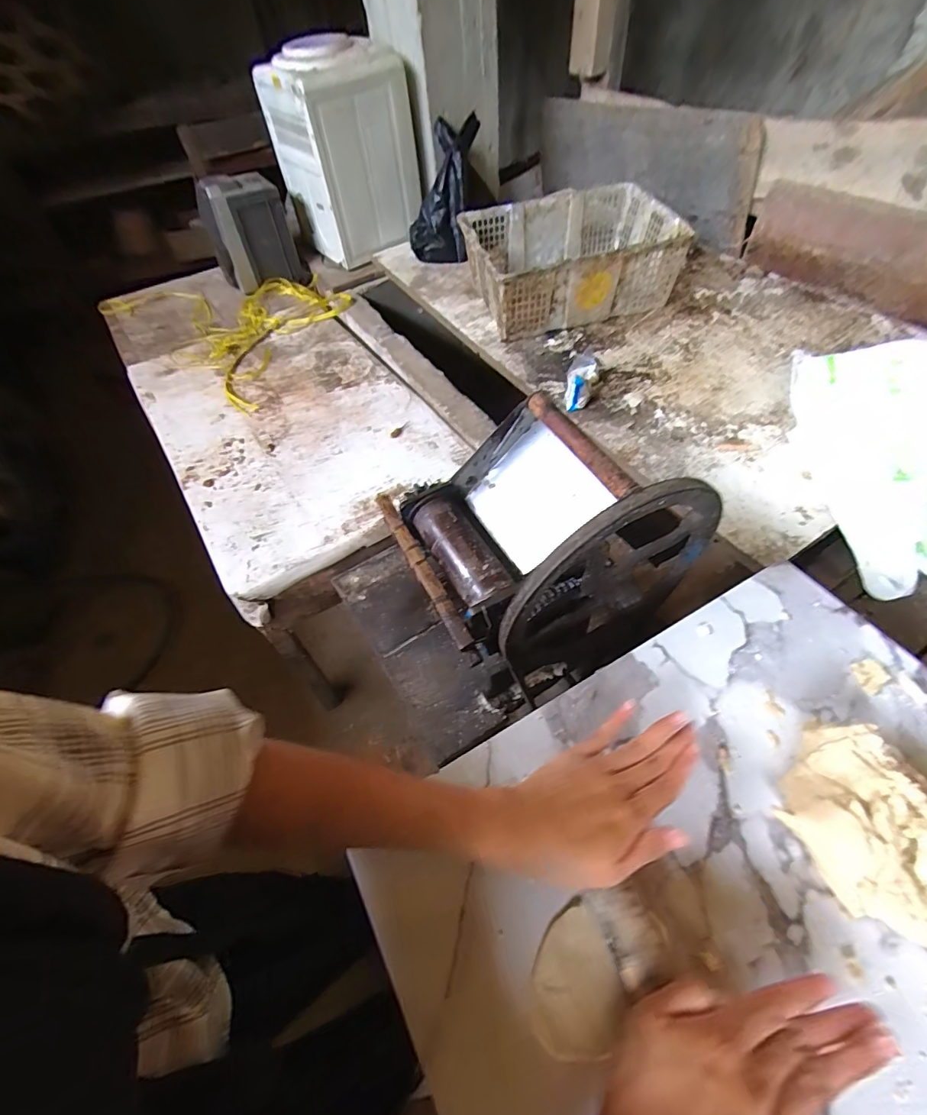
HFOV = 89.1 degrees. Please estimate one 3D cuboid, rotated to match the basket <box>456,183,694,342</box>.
[{"bbox_3d":[0.260,-0.742,1.184,0.468,0.171,0.339,-15,55,-5],"label":"basket"}]

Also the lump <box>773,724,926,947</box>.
[{"bbox_3d":[0.286,0.197,0.306,0.089,0.056,0.160,-28,57,-13],"label":"lump"}]

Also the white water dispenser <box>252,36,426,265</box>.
[{"bbox_3d":[-0.364,-1.213,1.409,0.343,0.429,0.418,-27,56,-13],"label":"white water dispenser"}]

